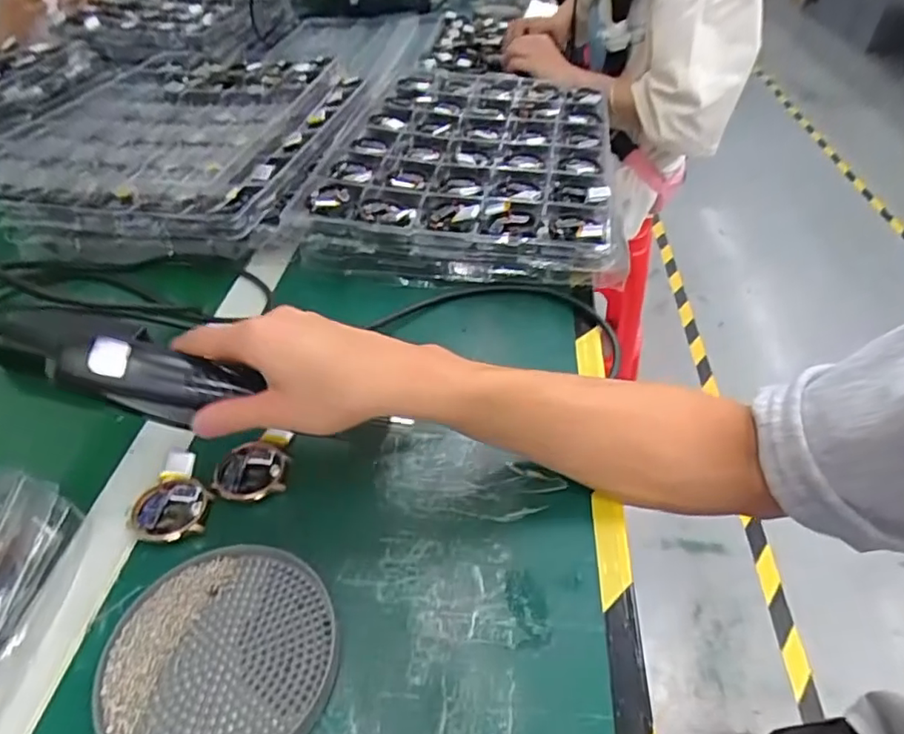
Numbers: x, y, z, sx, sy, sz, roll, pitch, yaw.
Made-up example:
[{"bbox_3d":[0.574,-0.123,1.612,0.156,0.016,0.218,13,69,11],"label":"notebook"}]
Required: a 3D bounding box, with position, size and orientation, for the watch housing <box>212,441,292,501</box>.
[{"bbox_3d":[-0.133,0.070,0.381,0.044,0.010,0.042,-3,44,-3],"label":"watch housing"}]

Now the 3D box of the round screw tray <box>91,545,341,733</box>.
[{"bbox_3d":[-0.117,0.150,0.296,0.111,0.014,0.112,0,44,0],"label":"round screw tray"}]

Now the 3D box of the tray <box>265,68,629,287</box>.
[{"bbox_3d":[0.024,-0.250,0.672,0.311,0.052,0.458,6,44,6],"label":"tray"}]

